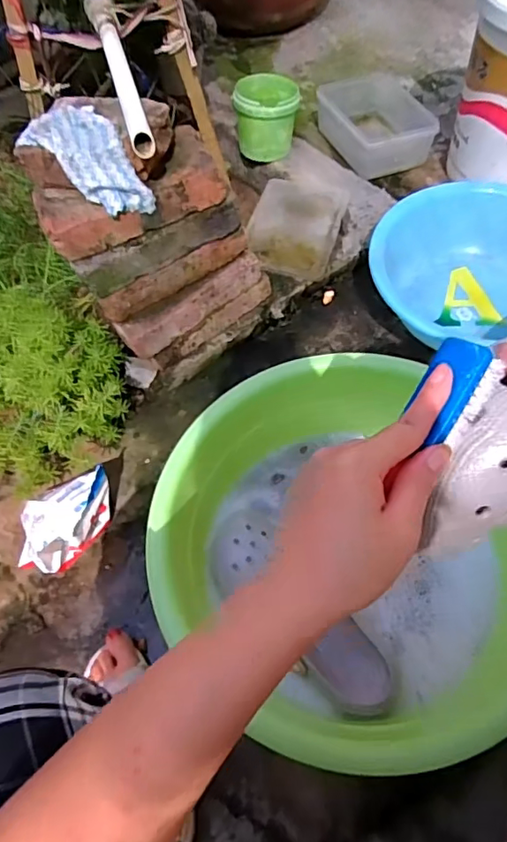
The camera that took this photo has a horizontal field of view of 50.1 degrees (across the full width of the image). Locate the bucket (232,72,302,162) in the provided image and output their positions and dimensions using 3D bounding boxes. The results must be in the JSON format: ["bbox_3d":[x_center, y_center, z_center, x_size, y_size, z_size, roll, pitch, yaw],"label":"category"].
[{"bbox_3d":[0.027,-0.599,1.071,0.120,0.109,0.131,-2,59,3],"label":"bucket"}]

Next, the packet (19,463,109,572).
[{"bbox_3d":[-0.261,0.134,0.739,0.100,0.107,0.142,22,63,16],"label":"packet"}]

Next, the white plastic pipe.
[{"bbox_3d":[-0.160,-0.418,0.663,0.024,0.023,0.290,-15,59,-6],"label":"white plastic pipe"}]

